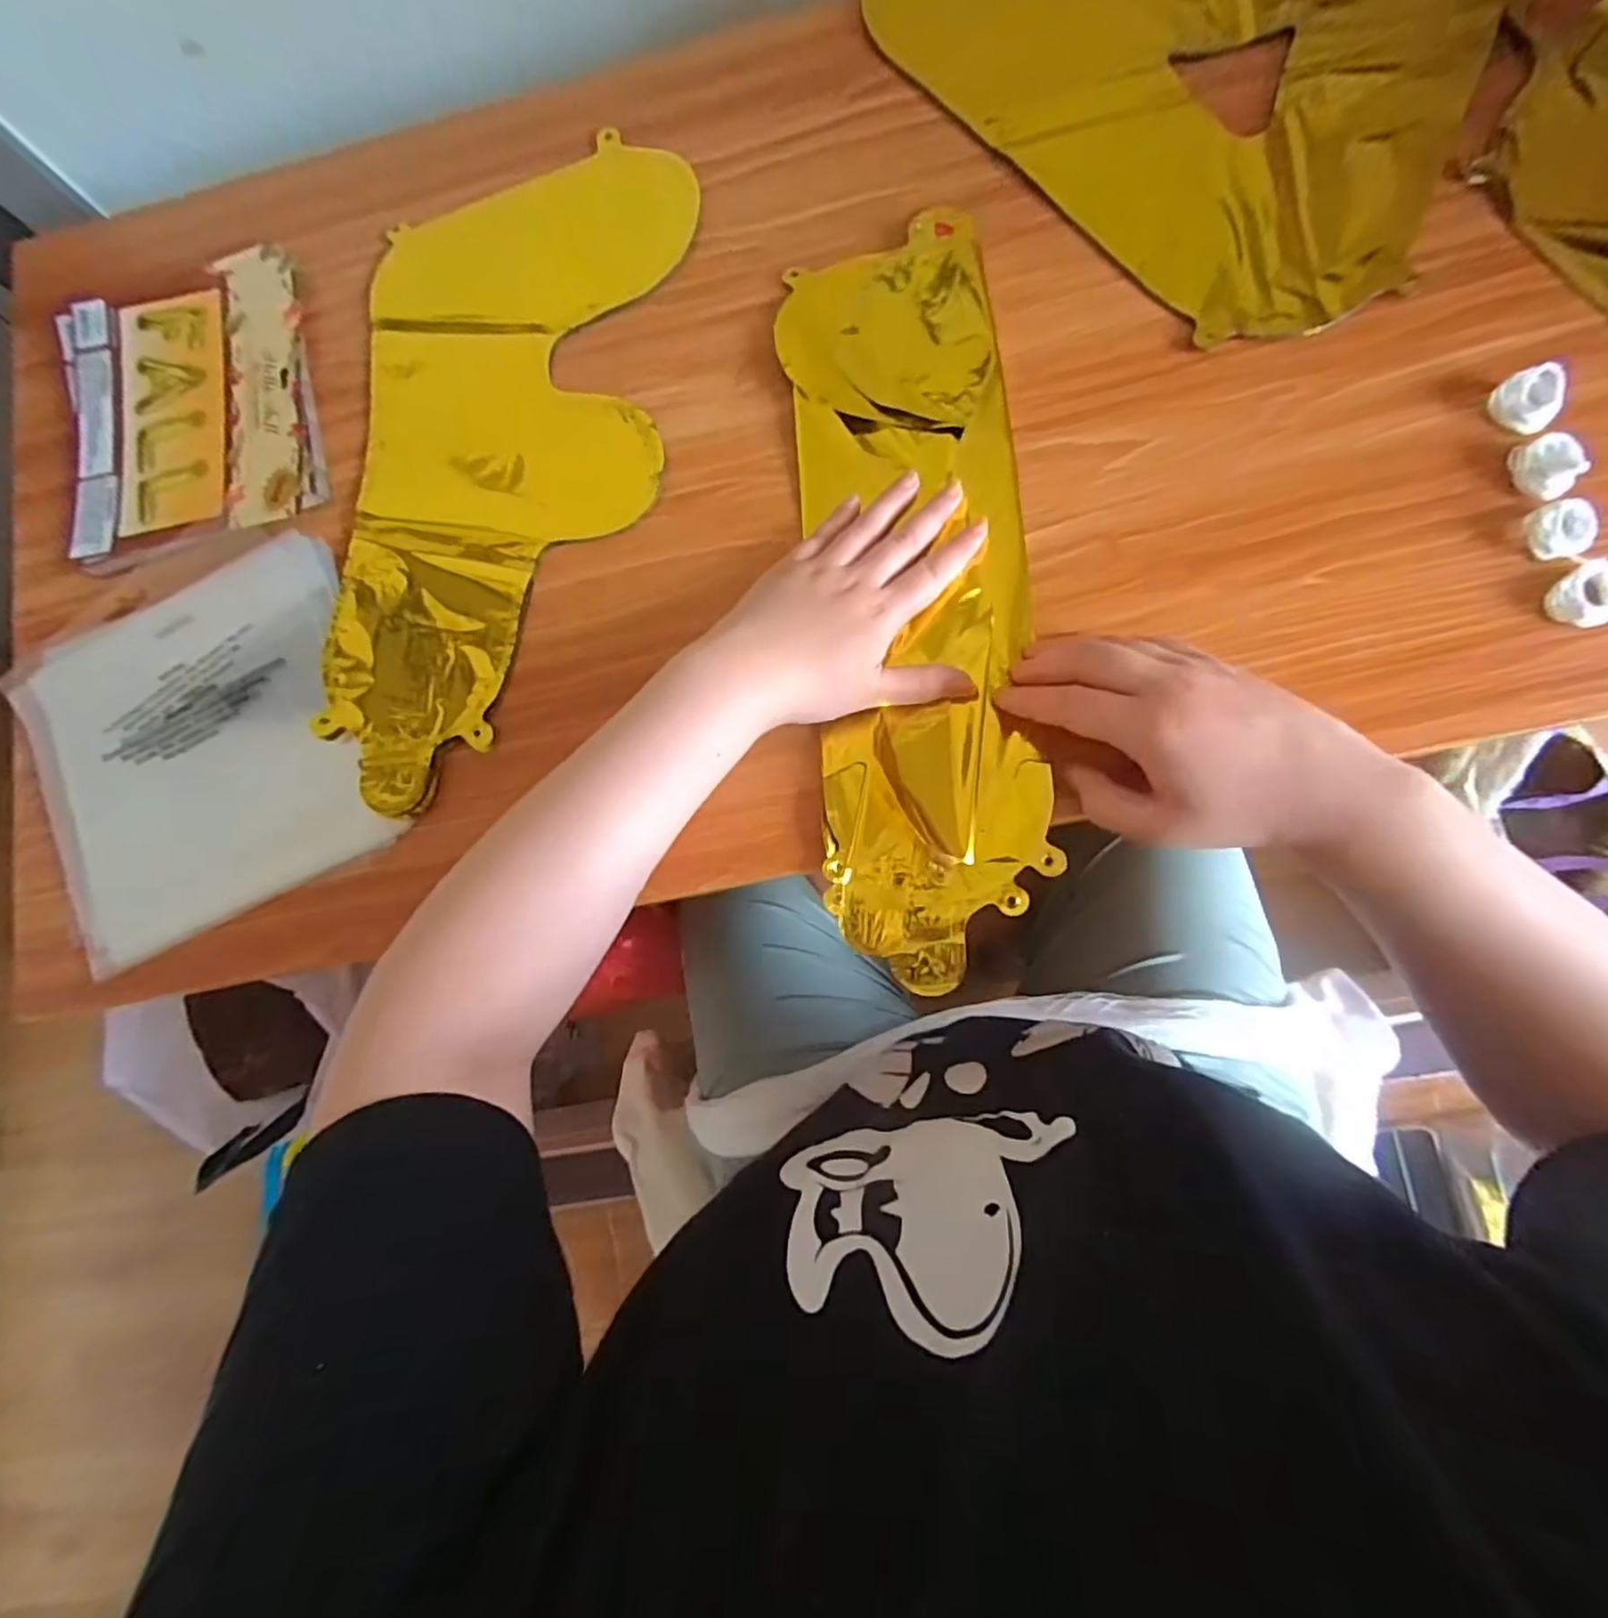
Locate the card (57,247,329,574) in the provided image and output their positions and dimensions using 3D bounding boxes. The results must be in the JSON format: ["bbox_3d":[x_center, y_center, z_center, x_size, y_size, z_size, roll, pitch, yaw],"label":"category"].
[{"bbox_3d":[-0.406,-0.262,0.452,0.168,0.007,0.194,-13,80,4],"label":"card"}]

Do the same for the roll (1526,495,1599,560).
[{"bbox_3d":[0.380,-0.141,0.346,0.023,0.014,0.028,-29,81,2],"label":"roll"}]

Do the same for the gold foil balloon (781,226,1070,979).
[{"bbox_3d":[0.062,-0.125,0.383,0.124,0.019,0.423,-3,82,6],"label":"gold foil balloon"}]

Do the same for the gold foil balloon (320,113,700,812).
[{"bbox_3d":[-0.186,-0.208,0.415,0.184,0.015,0.407,5,83,7],"label":"gold foil balloon"}]

